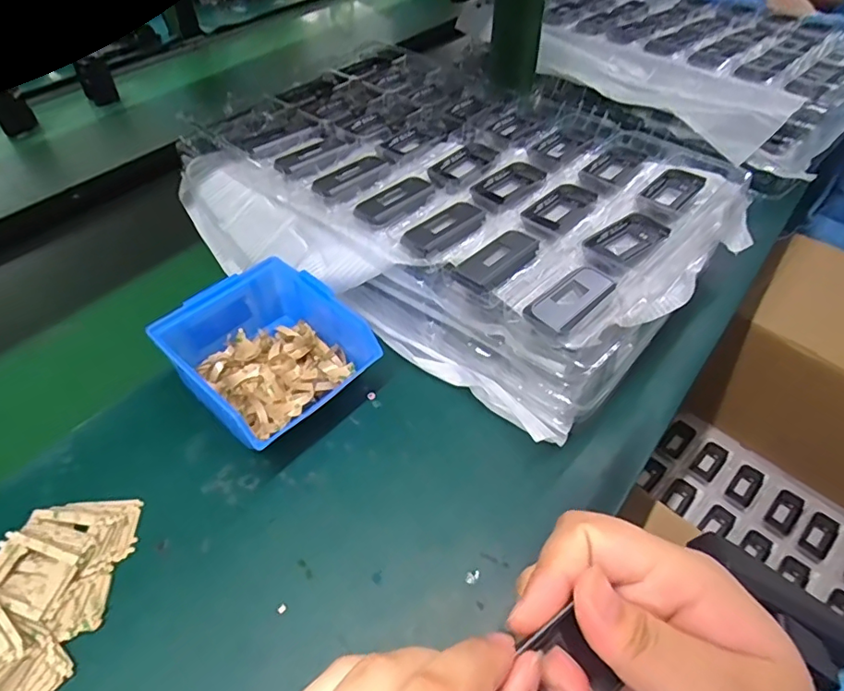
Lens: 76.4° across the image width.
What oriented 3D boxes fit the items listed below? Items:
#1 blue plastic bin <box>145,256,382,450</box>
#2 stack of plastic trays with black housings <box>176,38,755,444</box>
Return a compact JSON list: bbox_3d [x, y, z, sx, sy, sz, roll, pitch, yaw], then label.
[{"bbox_3d":[-0.122,0.008,0.425,0.127,0.063,0.133,-35,59,-28],"label":"blue plastic bin"},{"bbox_3d":[0.014,-0.141,0.536,0.489,0.098,0.347,33,56,27],"label":"stack of plastic trays with black housings"}]

